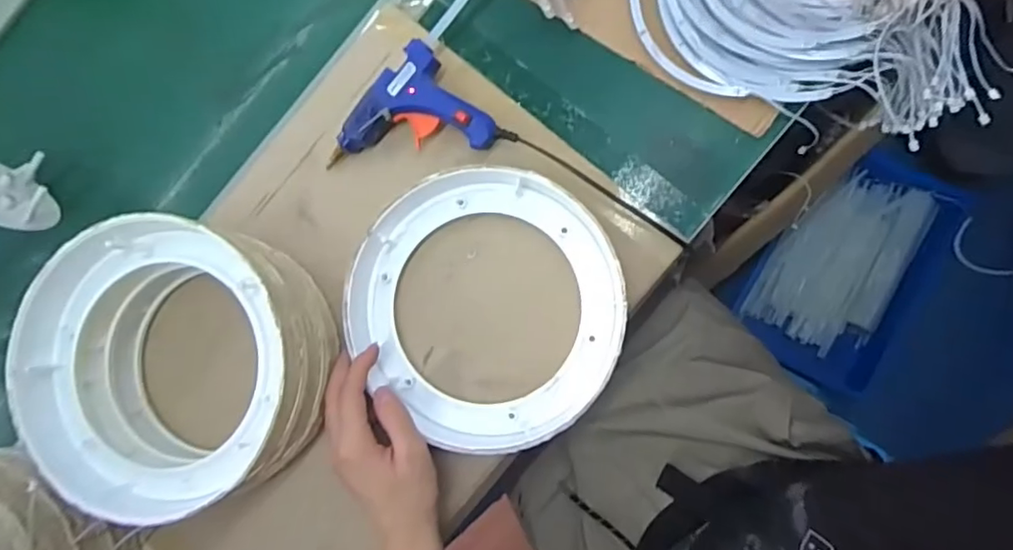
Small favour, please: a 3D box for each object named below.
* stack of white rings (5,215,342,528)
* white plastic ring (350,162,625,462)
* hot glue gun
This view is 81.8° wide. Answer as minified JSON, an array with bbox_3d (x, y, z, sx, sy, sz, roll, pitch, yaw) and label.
[{"bbox_3d":[-0.252,0.071,0.468,0.220,0.106,0.214,-25,82,5],"label":"stack of white rings"},{"bbox_3d":[-0.019,0.026,0.462,0.215,0.033,0.212,-1,85,8],"label":"white plastic ring"},{"bbox_3d":[-0.072,-0.142,0.482,0.152,0.034,0.086,-1,85,8],"label":"hot glue gun"}]

